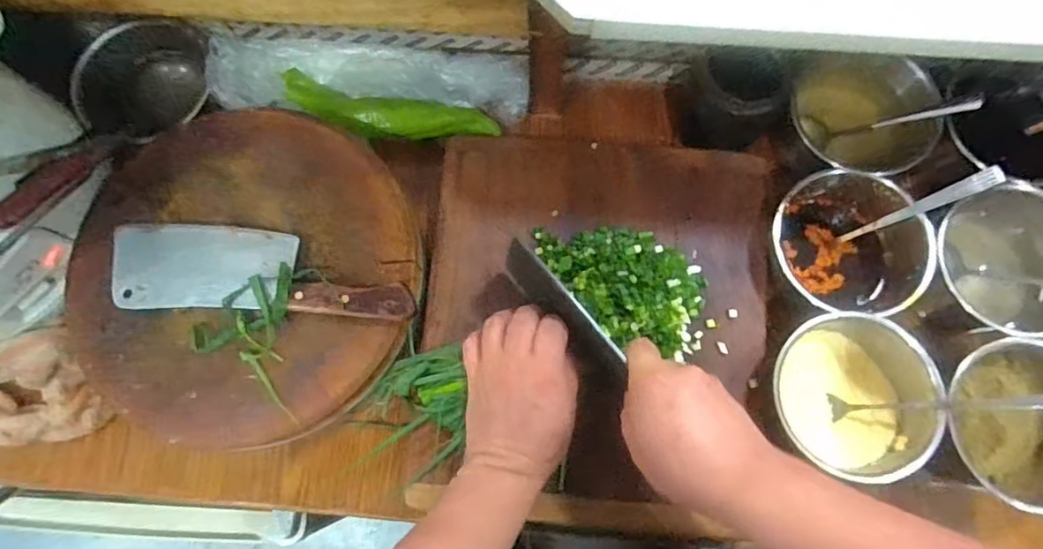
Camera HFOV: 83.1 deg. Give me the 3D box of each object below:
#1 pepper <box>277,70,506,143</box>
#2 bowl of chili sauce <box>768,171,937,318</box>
[{"bbox_3d":[-0.137,-0.164,0.599,0.222,0.045,0.057,13,77,4],"label":"pepper"},{"bbox_3d":[0.293,-0.021,0.540,0.133,0.073,0.123,0,76,1],"label":"bowl of chili sauce"}]

